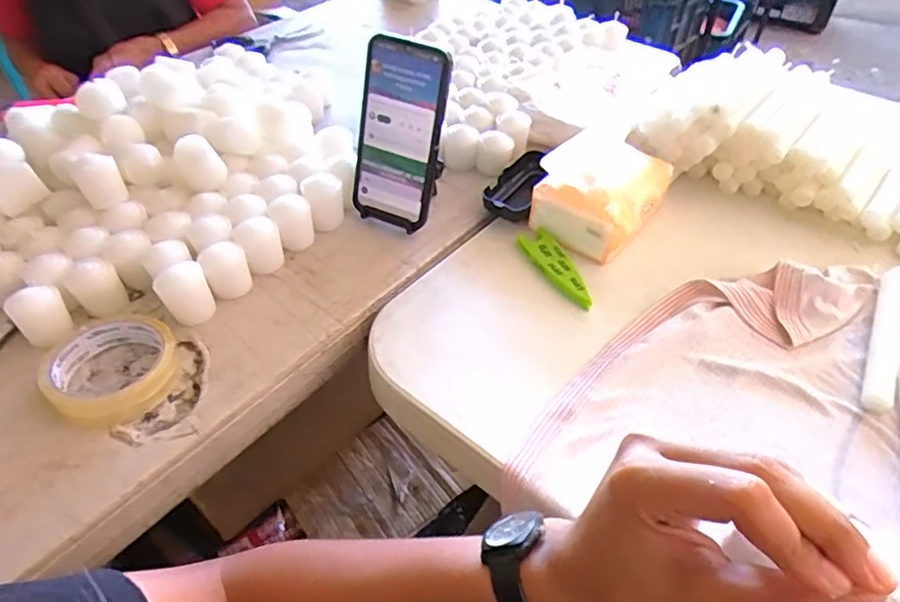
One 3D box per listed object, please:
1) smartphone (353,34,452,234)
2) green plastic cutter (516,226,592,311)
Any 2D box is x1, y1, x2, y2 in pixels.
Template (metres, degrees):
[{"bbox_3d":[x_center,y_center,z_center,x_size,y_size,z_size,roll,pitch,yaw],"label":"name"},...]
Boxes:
[{"bbox_3d":[-0.046,-0.149,0.541,0.077,0.164,0.018,21,29,16],"label":"smartphone"},{"bbox_3d":[0.098,-0.033,0.546,0.033,0.011,0.105,-17,48,-15],"label":"green plastic cutter"}]

